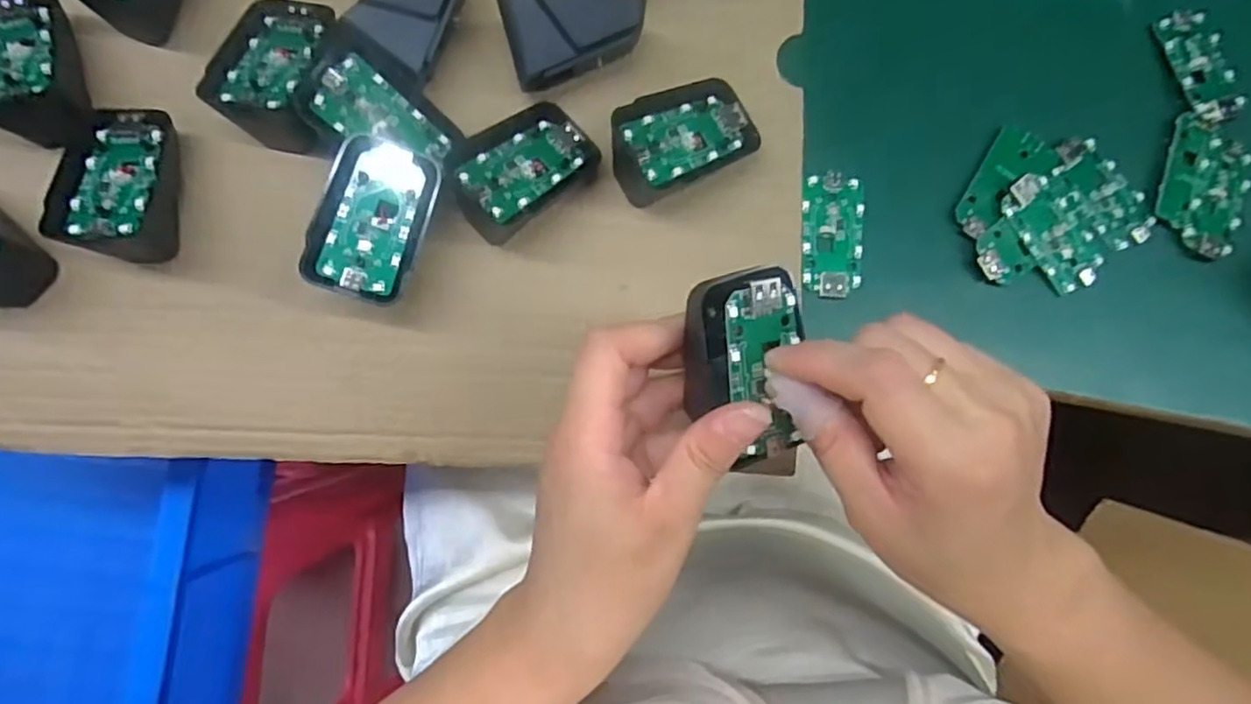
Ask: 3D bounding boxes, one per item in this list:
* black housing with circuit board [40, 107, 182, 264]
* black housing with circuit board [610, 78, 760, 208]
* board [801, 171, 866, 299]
[{"bbox_3d":[-0.234,-0.078,0.318,0.040,0.039,0.070,5,85,-1],"label":"black housing with circuit board"},{"bbox_3d":[0.027,-0.102,0.330,0.068,0.036,0.043,-31,87,-4],"label":"black housing with circuit board"},{"bbox_3d":[0.105,-0.059,0.346,0.032,0.007,0.064,2,85,-2],"label":"board"}]

